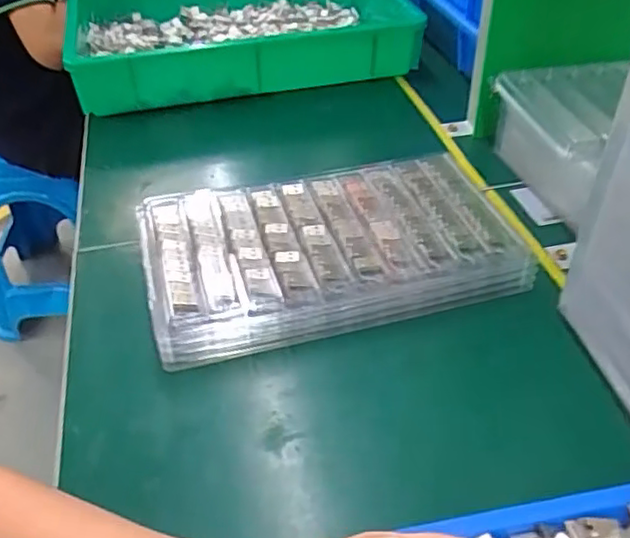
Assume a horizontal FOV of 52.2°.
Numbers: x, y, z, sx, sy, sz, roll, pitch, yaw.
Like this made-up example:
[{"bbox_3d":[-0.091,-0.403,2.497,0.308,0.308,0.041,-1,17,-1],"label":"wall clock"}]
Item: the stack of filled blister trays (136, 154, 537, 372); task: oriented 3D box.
[{"bbox_3d":[0.009,-0.020,0.544,0.297,0.044,0.171,-10,41,-9],"label":"stack of filled blister trays"}]

